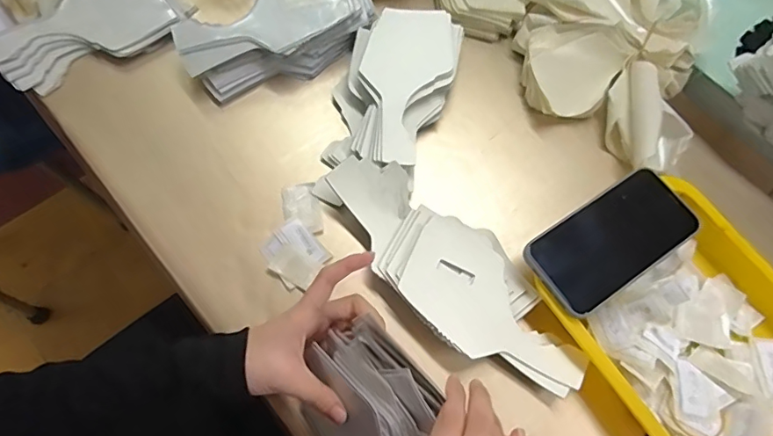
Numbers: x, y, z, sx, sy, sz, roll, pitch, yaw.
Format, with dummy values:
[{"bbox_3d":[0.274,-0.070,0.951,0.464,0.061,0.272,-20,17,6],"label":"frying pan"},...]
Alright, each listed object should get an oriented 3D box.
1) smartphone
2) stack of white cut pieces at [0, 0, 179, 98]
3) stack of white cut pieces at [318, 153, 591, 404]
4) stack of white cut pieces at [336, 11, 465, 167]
[{"bbox_3d":[0.208,0.019,0.461,0.159,0.006,0.079,-33,74,-14],"label":"smartphone"},{"bbox_3d":[-0.326,-0.202,0.542,0.181,0.023,0.096,-25,73,-13],"label":"stack of white cut pieces"},{"bbox_3d":[0.059,0.052,0.472,0.102,0.033,0.285,-41,78,-17],"label":"stack of white cut pieces"},{"bbox_3d":[0.007,-0.142,0.534,0.113,0.051,0.189,21,68,4],"label":"stack of white cut pieces"}]

